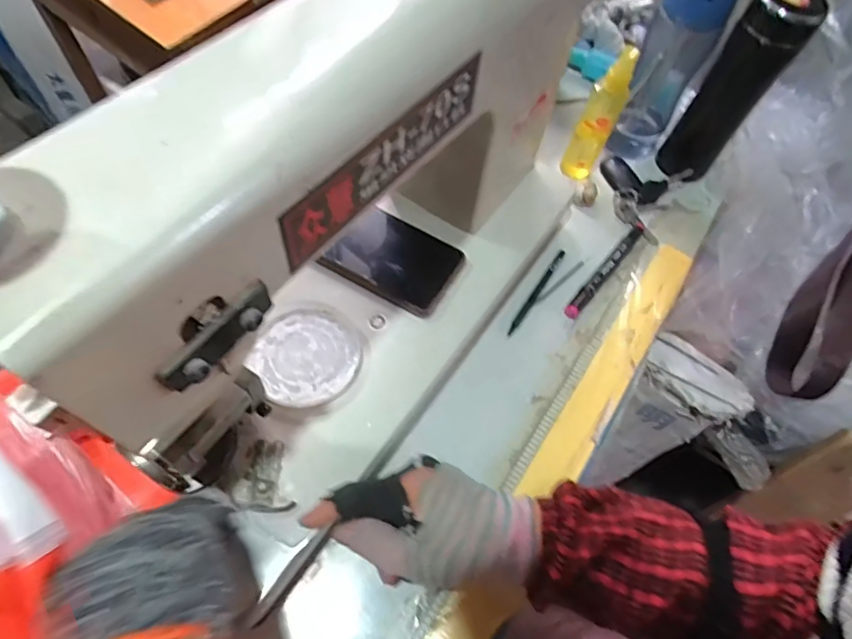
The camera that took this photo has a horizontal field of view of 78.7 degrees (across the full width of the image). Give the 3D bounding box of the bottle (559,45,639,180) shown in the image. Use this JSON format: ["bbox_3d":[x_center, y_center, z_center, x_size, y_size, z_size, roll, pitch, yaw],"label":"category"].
[{"bbox_3d":[0.187,-0.217,0.566,0.040,0.152,0.029,24,60,10],"label":"bottle"}]

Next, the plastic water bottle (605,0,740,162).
[{"bbox_3d":[0.269,-0.285,0.572,0.063,0.226,0.071,28,60,12],"label":"plastic water bottle"}]

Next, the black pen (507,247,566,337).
[{"bbox_3d":[0.116,-0.031,0.537,0.008,0.010,0.124,30,61,13],"label":"black pen"}]

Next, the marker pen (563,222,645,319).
[{"bbox_3d":[0.198,-0.060,0.558,0.013,0.018,0.169,36,62,16],"label":"marker pen"}]

